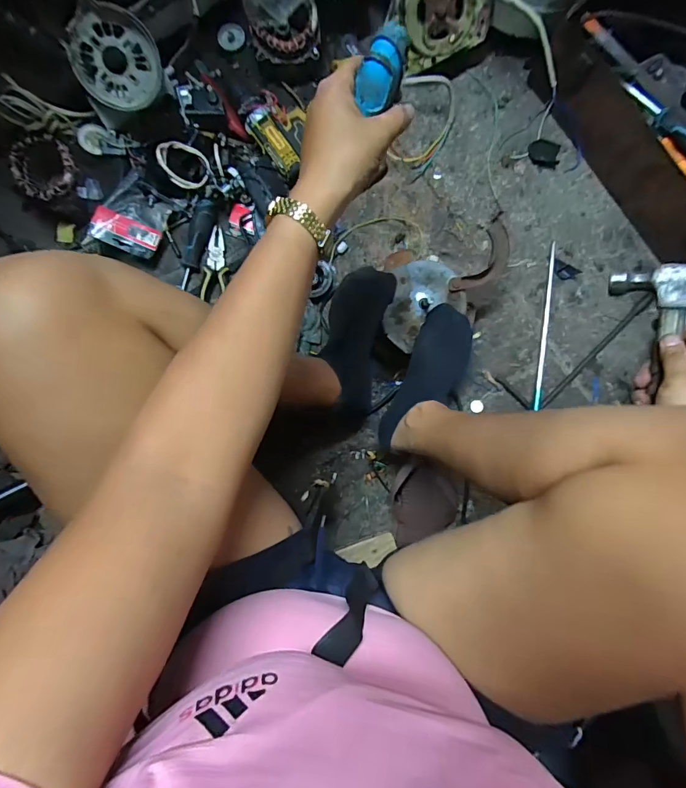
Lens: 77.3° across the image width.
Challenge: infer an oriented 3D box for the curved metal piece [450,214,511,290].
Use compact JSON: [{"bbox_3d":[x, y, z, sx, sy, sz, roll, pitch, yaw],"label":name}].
[{"bbox_3d":[0.203,-0.188,0.607,0.050,0.011,0.113,33,115,2],"label":"curved metal piece"}]

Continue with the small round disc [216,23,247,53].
[{"bbox_3d":[-0.186,-0.597,0.717,0.045,0.004,0.041,-3,107,-11],"label":"small round disc"}]

